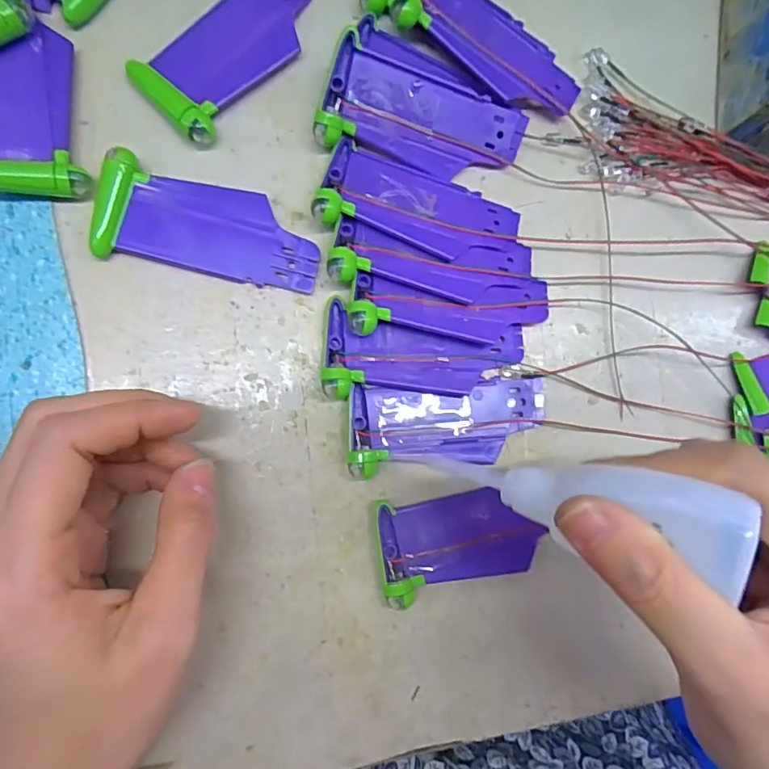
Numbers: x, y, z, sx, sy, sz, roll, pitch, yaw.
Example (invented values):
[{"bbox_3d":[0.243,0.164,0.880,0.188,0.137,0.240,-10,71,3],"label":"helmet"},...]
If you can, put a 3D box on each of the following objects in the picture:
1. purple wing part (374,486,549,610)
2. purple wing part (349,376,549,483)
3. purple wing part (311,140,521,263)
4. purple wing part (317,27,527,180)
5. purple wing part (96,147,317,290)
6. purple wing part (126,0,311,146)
[{"bbox_3d":[0.033,0.068,0.223,0.071,0.009,0.040,-6,87,-10],"label":"purple wing part"},{"bbox_3d":[0.029,0.018,0.226,0.090,0.008,0.036,-2,87,-10],"label":"purple wing part"},{"bbox_3d":[0.017,-0.077,0.226,0.088,0.010,0.037,16,84,-8],"label":"purple wing part"},{"bbox_3d":[0.018,-0.116,0.229,0.091,0.015,0.038,13,97,-13],"label":"purple wing part"},{"bbox_3d":[-0.072,-0.066,0.214,0.088,0.010,0.039,11,85,-9],"label":"purple wing part"},{"bbox_3d":[-0.064,-0.147,0.220,0.039,0.010,0.088,41,81,-5],"label":"purple wing part"}]

